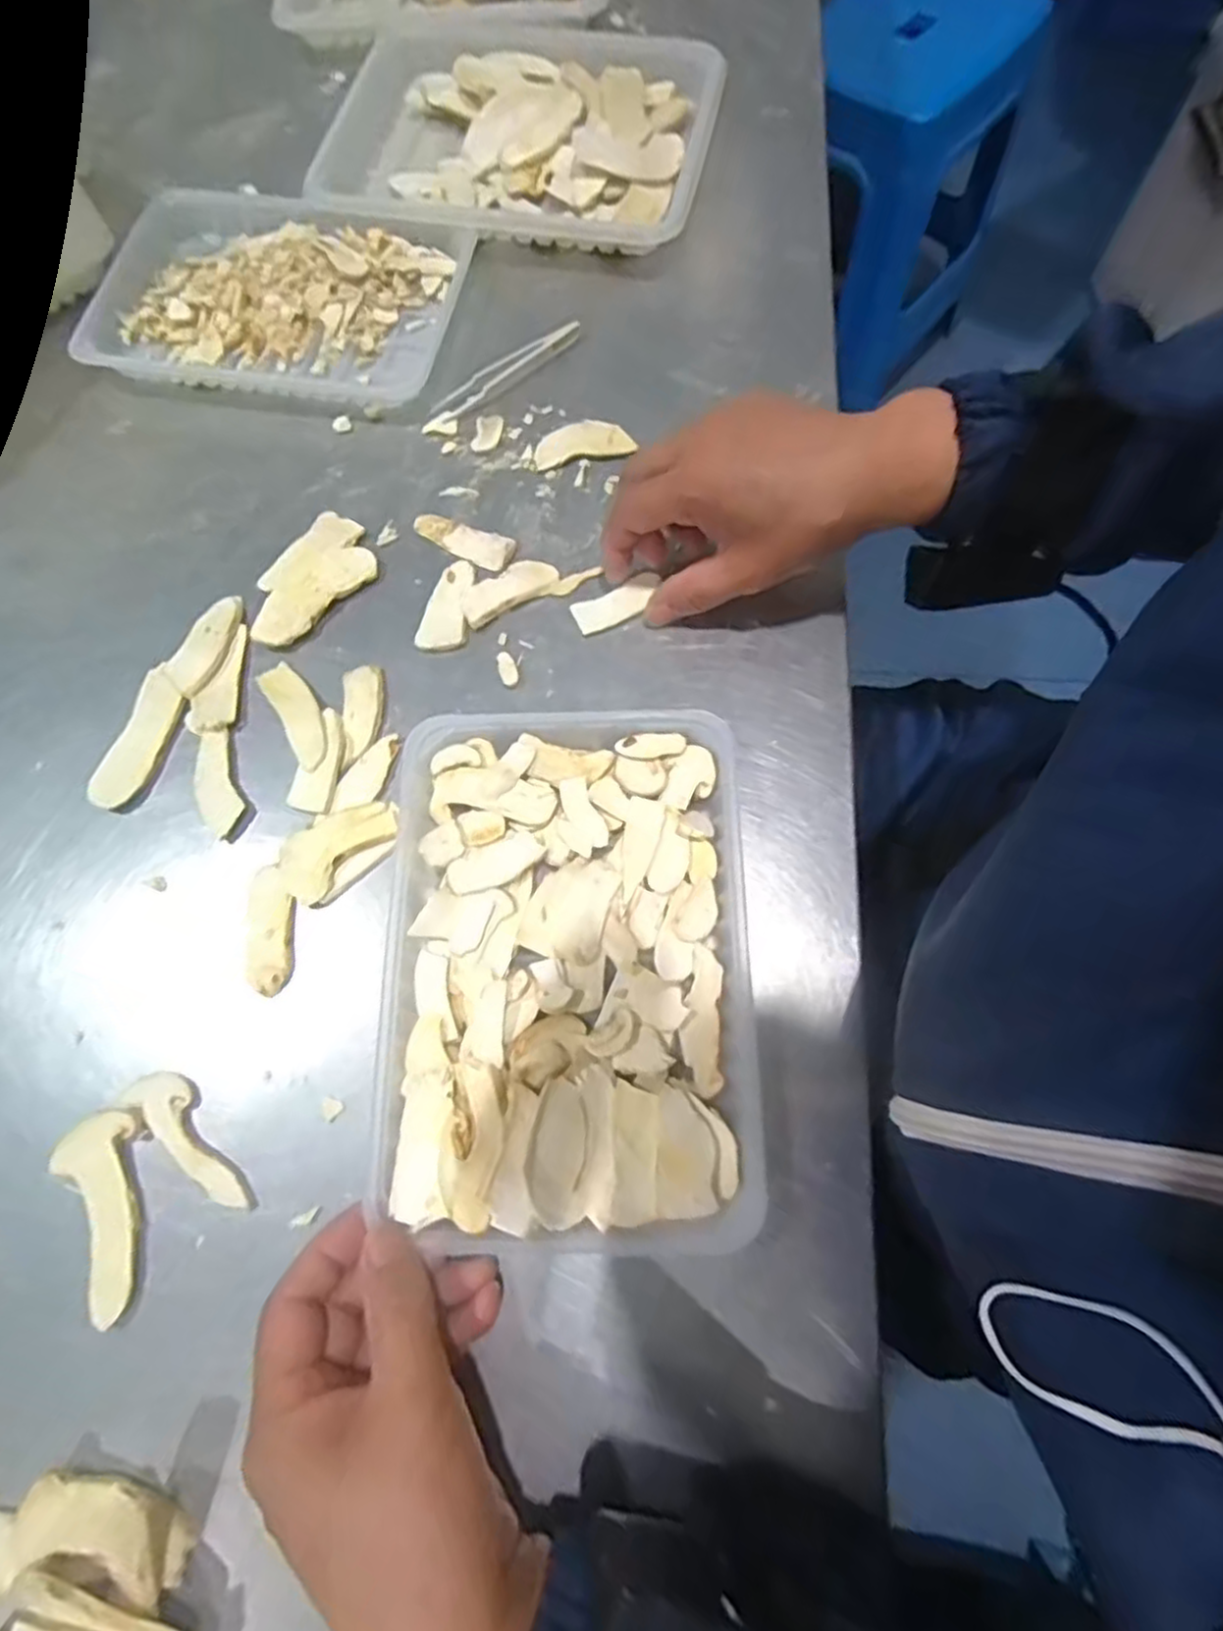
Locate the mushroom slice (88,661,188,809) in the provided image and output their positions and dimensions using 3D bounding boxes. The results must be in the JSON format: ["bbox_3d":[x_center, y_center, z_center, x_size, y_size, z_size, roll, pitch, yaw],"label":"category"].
[{"bbox_3d":[-0.250,-0.042,0.386,0.027,0.005,0.078,19,73,7],"label":"mushroom slice"}]

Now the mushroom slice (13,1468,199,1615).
[{"bbox_3d":[-0.191,0.270,0.275,0.066,0.011,0.029,12,47,4],"label":"mushroom slice"}]

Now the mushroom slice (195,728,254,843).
[{"bbox_3d":[-0.203,-0.015,0.376,0.024,0.004,0.059,-24,73,-7],"label":"mushroom slice"}]

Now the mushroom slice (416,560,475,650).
[{"bbox_3d":[-0.092,-0.119,0.407,0.026,0.006,0.057,5,72,3],"label":"mushroom slice"}]

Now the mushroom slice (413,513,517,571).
[{"bbox_3d":[-0.085,-0.161,0.423,0.062,0.004,0.022,25,74,9],"label":"mushroom slice"}]

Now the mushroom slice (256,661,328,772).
[{"bbox_3d":[-0.166,-0.054,0.386,0.022,0.004,0.065,-31,74,-9],"label":"mushroom slice"}]

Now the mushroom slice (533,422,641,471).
[{"bbox_3d":[-0.017,-0.227,0.443,0.059,0.006,0.030,-6,72,-1],"label":"mushroom slice"}]

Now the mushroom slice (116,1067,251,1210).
[{"bbox_3d":[-0.184,0.141,0.322,0.075,0.004,0.024,37,76,12],"label":"mushroom slice"}]

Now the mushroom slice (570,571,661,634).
[{"bbox_3d":[0.003,-0.119,0.405,0.050,0.005,0.022,-32,74,-6],"label":"mushroom slice"}]

